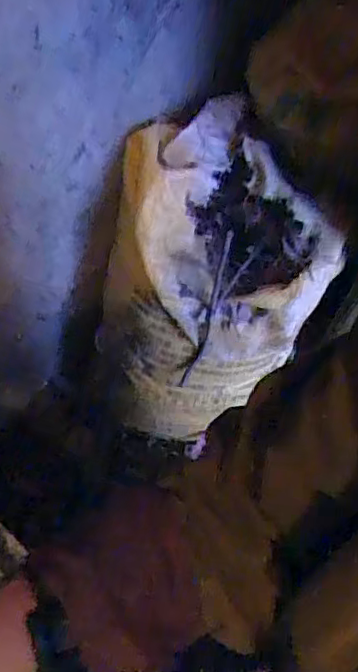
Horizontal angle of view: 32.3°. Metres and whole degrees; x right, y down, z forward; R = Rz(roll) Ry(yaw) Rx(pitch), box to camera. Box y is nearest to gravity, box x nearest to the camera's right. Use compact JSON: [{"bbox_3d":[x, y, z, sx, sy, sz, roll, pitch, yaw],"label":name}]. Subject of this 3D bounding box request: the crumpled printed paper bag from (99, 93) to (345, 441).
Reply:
[{"bbox_3d":[0.060,-0.092,1.168,0.379,0.483,0.410,2,63,-3],"label":"crumpled printed paper bag"}]

